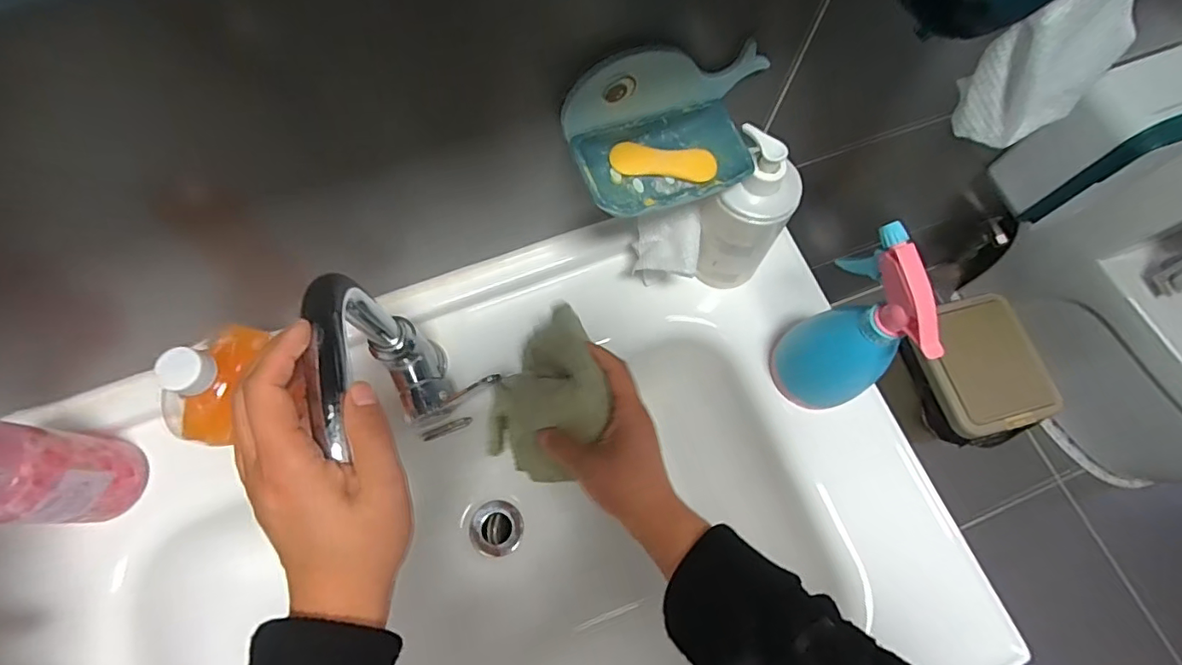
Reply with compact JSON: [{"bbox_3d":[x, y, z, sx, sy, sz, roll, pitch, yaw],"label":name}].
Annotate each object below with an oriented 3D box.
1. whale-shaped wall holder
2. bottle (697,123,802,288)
[{"bbox_3d":[0.065,-0.147,0.394,0.159,0.069,0.100,-17,72,-8],"label":"whale-shaped wall holder"},{"bbox_3d":[0.134,-0.099,0.480,0.071,0.176,0.062,33,73,9],"label":"bottle"}]

